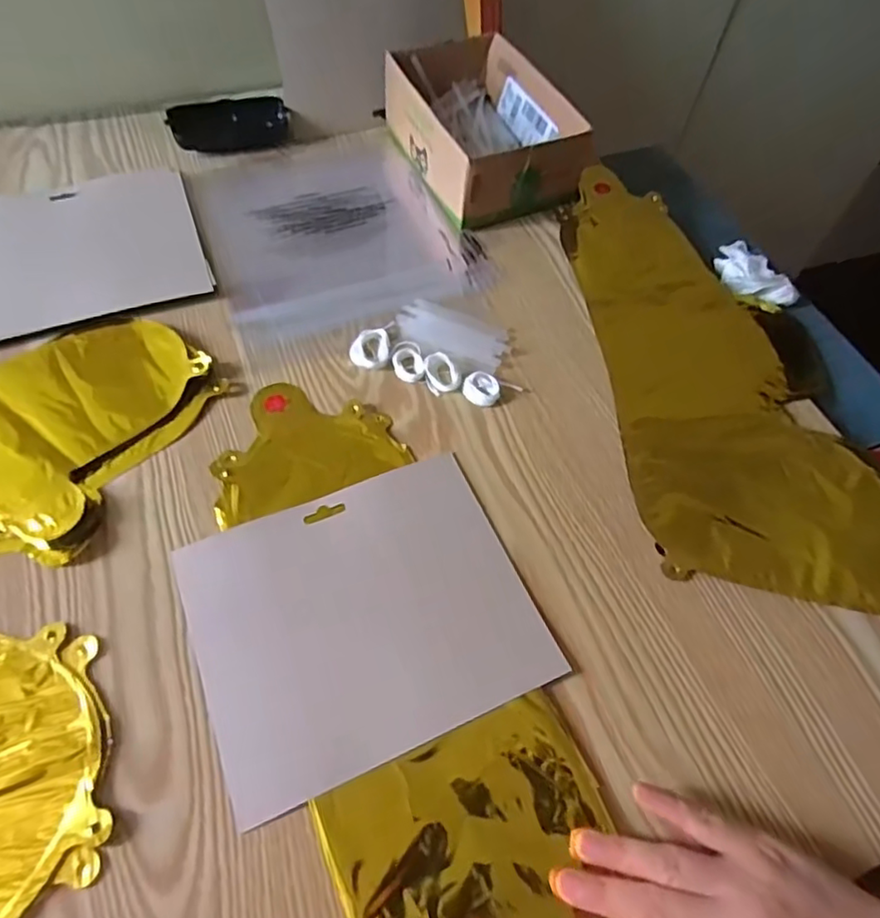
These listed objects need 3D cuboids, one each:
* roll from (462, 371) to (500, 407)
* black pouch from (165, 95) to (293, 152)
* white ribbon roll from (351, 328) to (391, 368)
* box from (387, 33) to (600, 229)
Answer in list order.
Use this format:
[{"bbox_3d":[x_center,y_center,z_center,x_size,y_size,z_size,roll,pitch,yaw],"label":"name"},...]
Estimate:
[{"bbox_3d":[0.031,-0.053,0.456,0.027,0.006,0.027,2,58,-3],"label":"roll"},{"bbox_3d":[-0.204,-0.328,0.599,0.109,0.026,0.036,-16,60,-13],"label":"black pouch"},{"bbox_3d":[-0.053,-0.084,0.470,0.029,0.007,0.035,4,58,-1],"label":"white ribbon roll"},{"bbox_3d":[0.038,-0.312,0.579,0.133,0.067,0.194,-17,61,-14],"label":"box"}]

